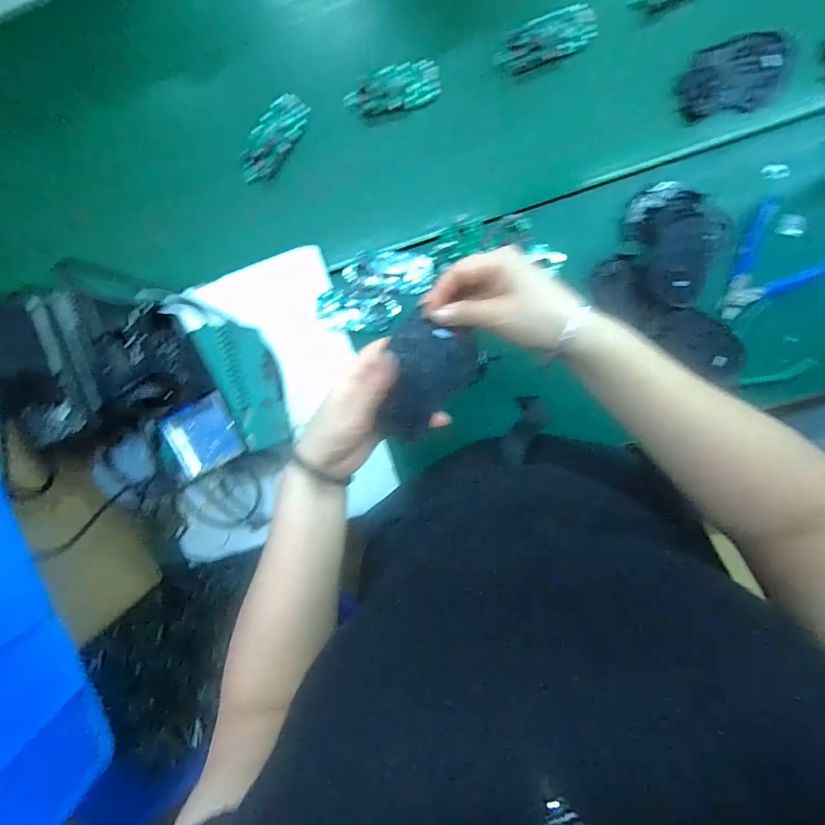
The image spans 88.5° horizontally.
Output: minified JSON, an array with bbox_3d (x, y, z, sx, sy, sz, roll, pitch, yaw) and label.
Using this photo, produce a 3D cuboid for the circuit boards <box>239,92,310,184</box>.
[{"bbox_3d":[-0.164,-0.322,0.502,0.048,0.008,0.106,39,96,0],"label":"circuit boards"}]

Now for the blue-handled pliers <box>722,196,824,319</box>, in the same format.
[{"bbox_3d":[0.393,-0.178,0.465,0.127,0.011,0.099,-27,93,6],"label":"blue-handled pliers"}]

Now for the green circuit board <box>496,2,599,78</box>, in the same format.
[{"bbox_3d":[0.145,-0.408,0.464,0.108,0.006,0.047,-17,94,5],"label":"green circuit board"}]

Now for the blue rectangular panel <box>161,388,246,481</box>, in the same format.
[{"bbox_3d":[-0.216,0.023,0.441,0.075,0.015,0.070,-27,95,7],"label":"blue rectangular panel"}]

